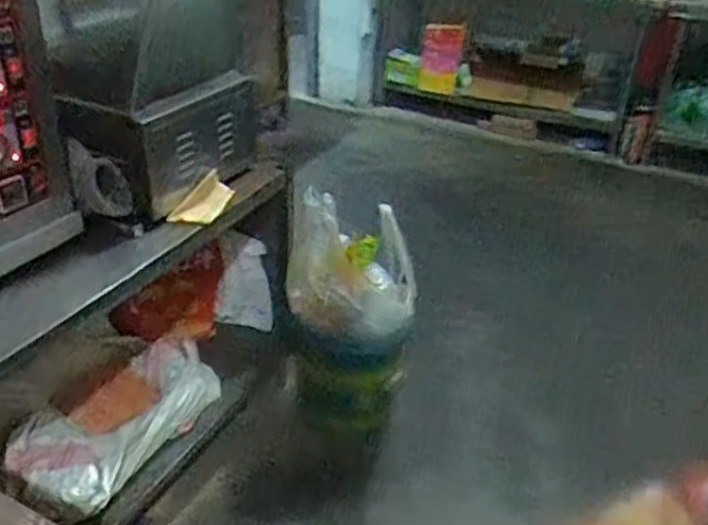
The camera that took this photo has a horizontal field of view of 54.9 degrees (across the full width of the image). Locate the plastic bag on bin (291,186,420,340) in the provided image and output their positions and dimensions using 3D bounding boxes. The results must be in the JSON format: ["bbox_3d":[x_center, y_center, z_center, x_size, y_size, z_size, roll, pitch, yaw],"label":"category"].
[{"bbox_3d":[-0.002,-0.001,1.610,0.302,0.341,0.216,6,32,5],"label":"plastic bag on bin"}]

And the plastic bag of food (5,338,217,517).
[{"bbox_3d":[-0.523,0.331,1.489,0.256,0.167,0.484,14,34,17],"label":"plastic bag of food"}]

